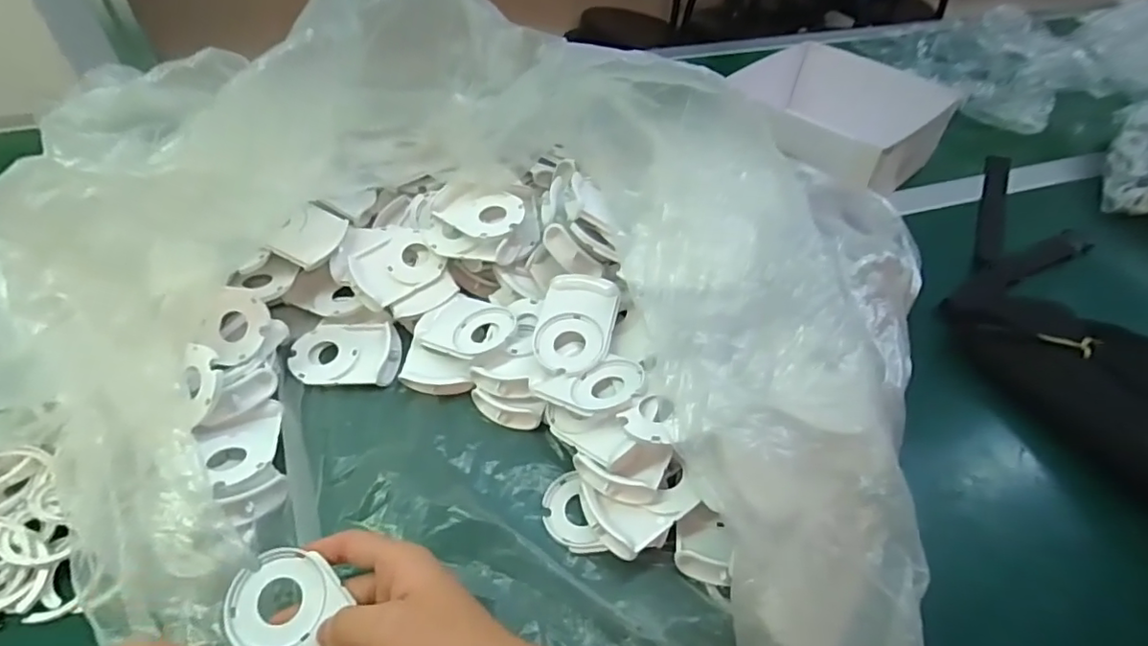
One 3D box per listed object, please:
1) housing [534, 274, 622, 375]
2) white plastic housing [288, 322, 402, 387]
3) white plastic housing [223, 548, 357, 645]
[{"bbox_3d":[0.001,0.002,0.435,0.057,0.021,0.079,7,60,11],"label":"housing"},{"bbox_3d":[-0.184,0.024,0.465,0.082,0.017,0.054,2,47,-2],"label":"white plastic housing"},{"bbox_3d":[-0.148,0.161,0.308,0.084,0.018,0.055,35,54,26],"label":"white plastic housing"}]

